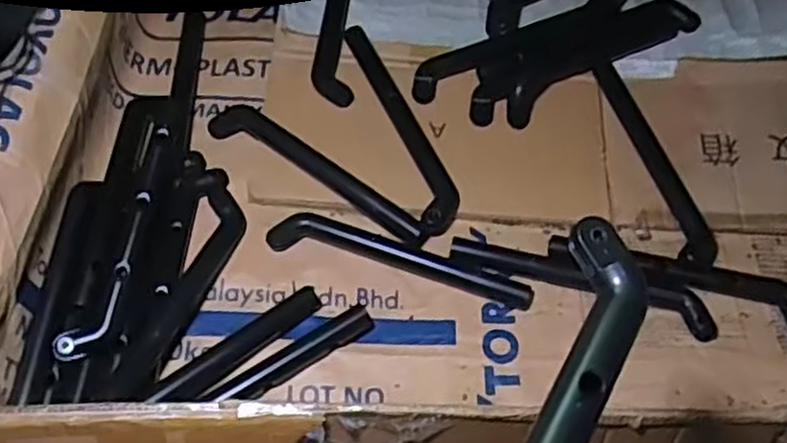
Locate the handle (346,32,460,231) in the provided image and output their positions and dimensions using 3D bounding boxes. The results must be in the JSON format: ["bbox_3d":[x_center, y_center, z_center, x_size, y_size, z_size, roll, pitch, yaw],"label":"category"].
[{"bbox_3d":[0.013,-0.096,0.765,0.048,0.040,0.242,-16,61,-12],"label":"handle"}]

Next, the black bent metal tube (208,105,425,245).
[{"bbox_3d":[-0.073,-0.051,0.742,0.243,0.018,0.037,30,62,14],"label":"black bent metal tube"}]

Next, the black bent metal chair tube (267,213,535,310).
[{"bbox_3d":[0.008,0.033,0.707,0.244,0.027,0.037,13,59,4],"label":"black bent metal chair tube"}]

